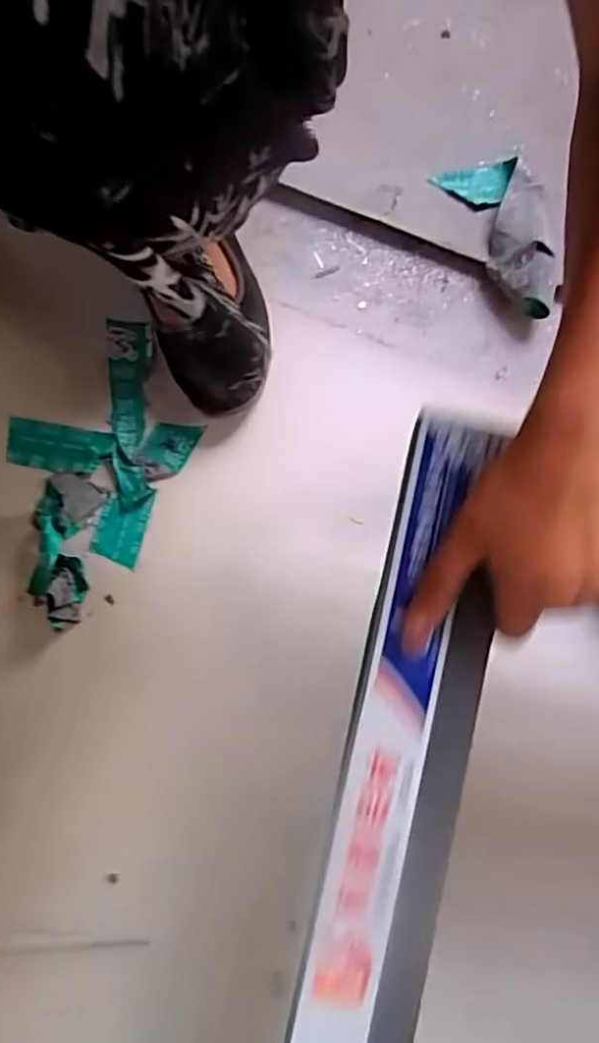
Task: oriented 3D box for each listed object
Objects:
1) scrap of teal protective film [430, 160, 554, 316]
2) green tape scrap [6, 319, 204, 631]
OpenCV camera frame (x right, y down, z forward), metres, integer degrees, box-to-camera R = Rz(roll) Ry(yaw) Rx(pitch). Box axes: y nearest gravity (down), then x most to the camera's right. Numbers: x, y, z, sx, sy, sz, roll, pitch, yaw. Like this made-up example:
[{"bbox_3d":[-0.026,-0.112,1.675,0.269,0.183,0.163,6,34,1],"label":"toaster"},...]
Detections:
[{"bbox_3d":[0.193,-0.264,0.592,0.067,0.033,0.161,-24,80,-6],"label":"scrap of teal protective film"},{"bbox_3d":[-0.173,-0.050,0.546,0.152,0.030,0.225,40,81,7],"label":"green tape scrap"}]

